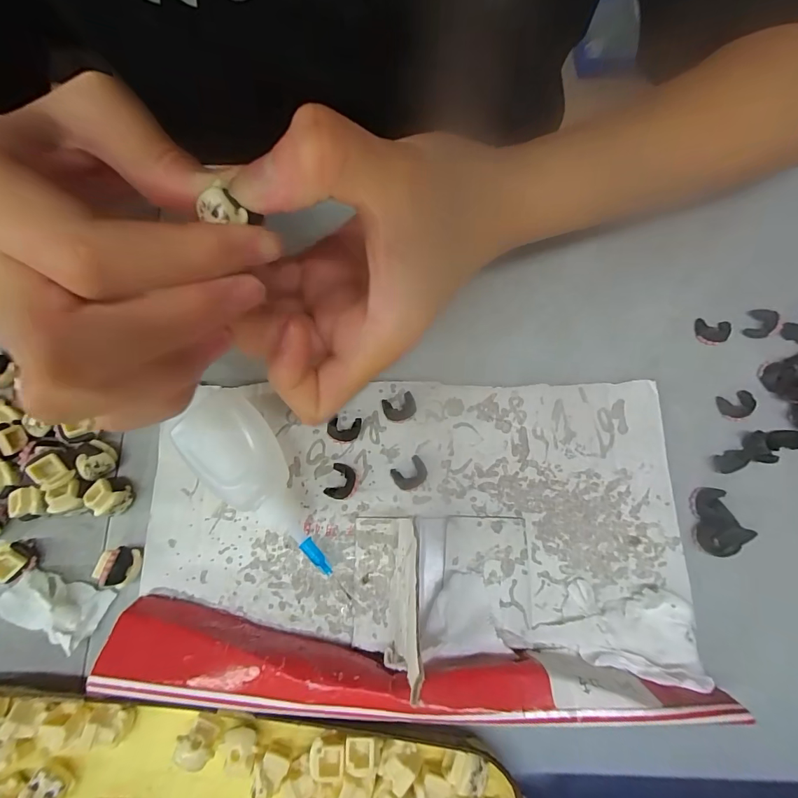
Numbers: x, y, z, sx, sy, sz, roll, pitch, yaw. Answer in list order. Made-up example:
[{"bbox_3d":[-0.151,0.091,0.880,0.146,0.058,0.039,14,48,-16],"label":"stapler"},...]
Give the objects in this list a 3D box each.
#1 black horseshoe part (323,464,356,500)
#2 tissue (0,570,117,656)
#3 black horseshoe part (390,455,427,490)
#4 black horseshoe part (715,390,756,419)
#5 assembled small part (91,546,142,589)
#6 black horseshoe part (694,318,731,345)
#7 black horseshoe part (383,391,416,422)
[{"bbox_3d":[-0.027,0.038,0.187,0.013,0.005,0.016,20,77,4],"label":"black horseshoe part"},{"bbox_3d":[-0.149,0.087,0.169,0.043,0.014,0.023,19,77,3],"label":"tissue"},{"bbox_3d":[0.005,0.035,0.189,0.016,0.004,0.013,-32,79,-8],"label":"black horseshoe part"},{"bbox_3d":[0.166,0.003,0.197,0.017,0.004,0.013,-14,77,-4],"label":"black horseshoe part"},{"bbox_3d":[-0.120,0.072,0.172,0.012,0.016,0.016,4,76,0],"label":"assembled small part"},{"bbox_3d":[0.162,-0.035,0.208,0.017,0.004,0.014,10,76,1],"label":"black horseshoe part"},{"bbox_3d":[0.000,0.004,0.197,0.016,0.004,0.013,-22,78,-6],"label":"black horseshoe part"}]

